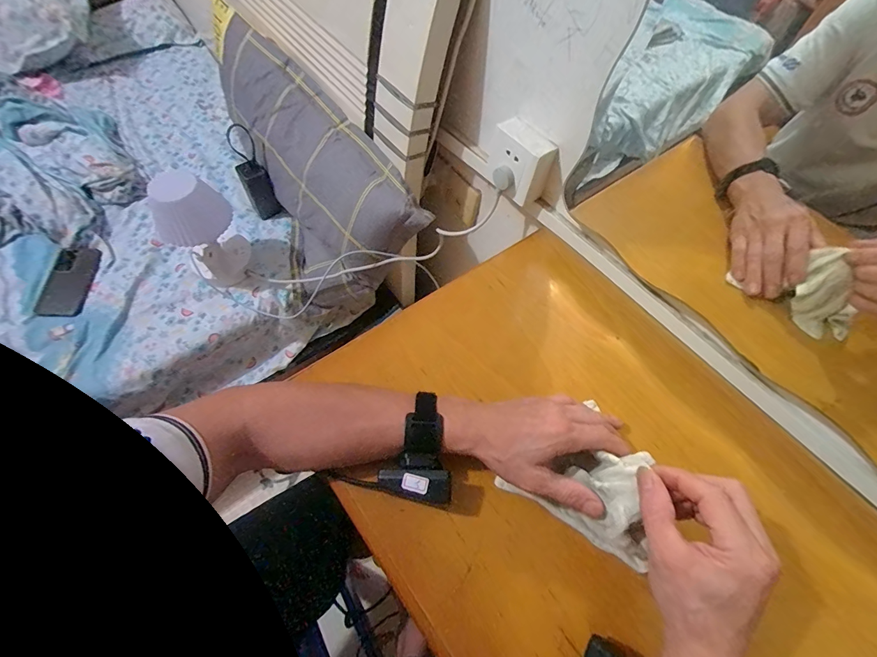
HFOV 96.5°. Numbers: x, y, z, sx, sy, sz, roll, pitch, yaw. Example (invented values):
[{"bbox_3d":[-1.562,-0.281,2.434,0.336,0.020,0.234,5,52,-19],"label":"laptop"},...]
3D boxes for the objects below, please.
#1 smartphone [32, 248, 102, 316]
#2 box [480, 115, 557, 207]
[{"bbox_3d":[-0.800,-0.100,0.848,0.095,0.013,0.164,0,66,-7],"label":"smartphone"},{"bbox_3d":[0.115,-0.245,0.573,0.093,0.093,0.042,41,65,17],"label":"box"}]

